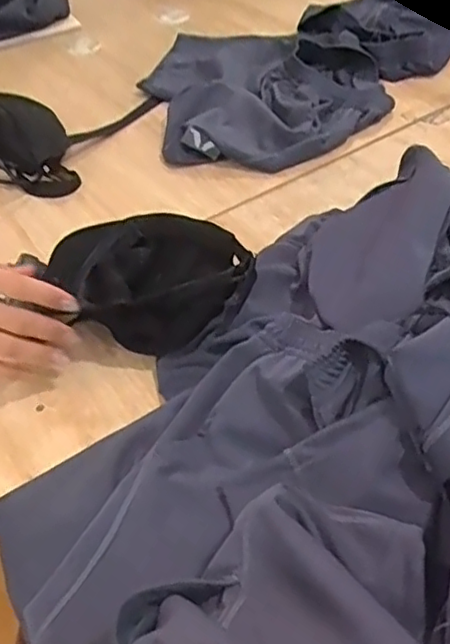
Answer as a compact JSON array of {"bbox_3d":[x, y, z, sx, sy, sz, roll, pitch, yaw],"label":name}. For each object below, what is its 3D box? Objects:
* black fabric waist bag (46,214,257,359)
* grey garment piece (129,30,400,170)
[{"bbox_3d":[-0.078,-0.049,0.679,0.188,0.080,0.181,-18,47,-12],"label":"black fabric waist bag"},{"bbox_3d":[0.053,-0.384,1.005,0.361,0.045,0.431,-15,47,-9],"label":"grey garment piece"}]

